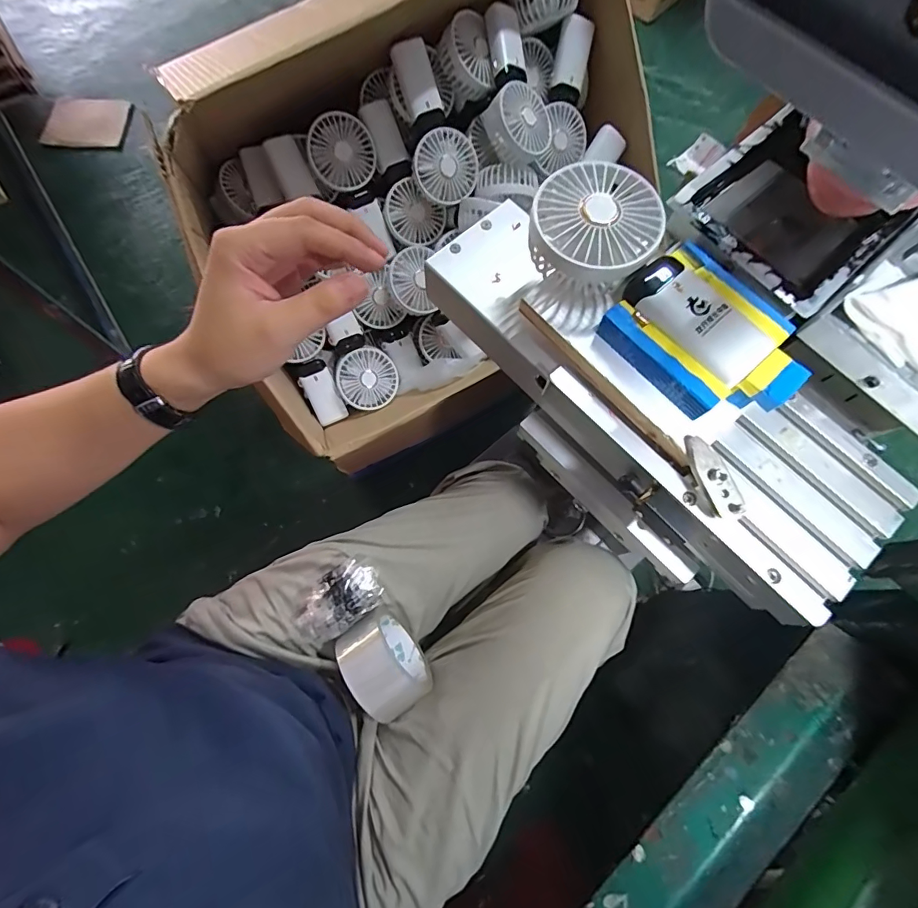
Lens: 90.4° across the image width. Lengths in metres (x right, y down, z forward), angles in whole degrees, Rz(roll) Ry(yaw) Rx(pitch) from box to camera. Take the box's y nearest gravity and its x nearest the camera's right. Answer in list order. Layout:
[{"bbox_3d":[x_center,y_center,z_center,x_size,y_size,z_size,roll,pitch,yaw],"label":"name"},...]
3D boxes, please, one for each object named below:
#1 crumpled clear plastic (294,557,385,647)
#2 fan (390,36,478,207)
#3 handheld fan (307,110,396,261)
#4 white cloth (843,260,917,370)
[{"bbox_3d":[-0.123,0.149,0.459,0.094,0.033,0.056,-33,75,-10],"label":"crumpled clear plastic"},{"bbox_3d":[-0.035,-0.432,0.605,0.085,0.035,0.184,-25,111,-8],"label":"fan"},{"bbox_3d":[-0.140,-0.367,0.638,0.084,0.182,0.035,-35,38,-11],"label":"handheld fan"},{"bbox_3d":[0.308,-0.104,0.310,0.070,0.019,0.083,41,77,12],"label":"white cloth"}]

